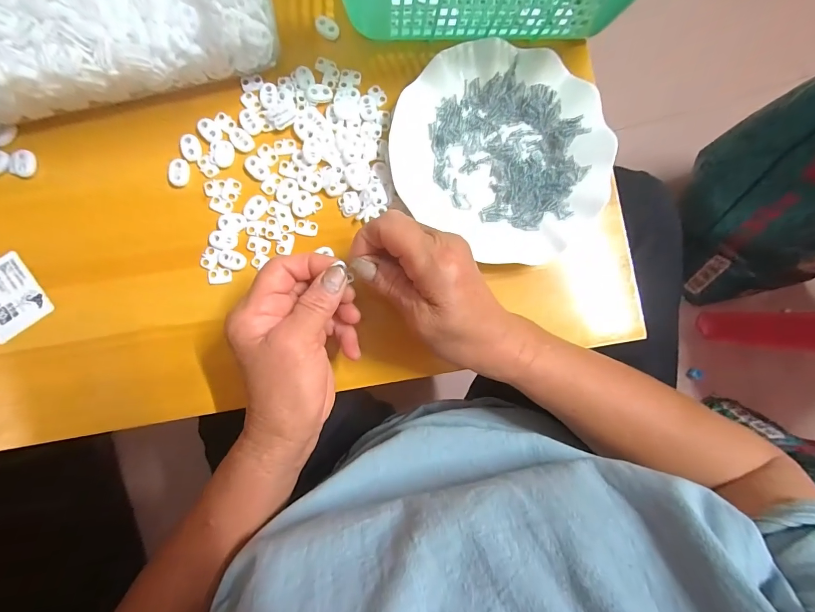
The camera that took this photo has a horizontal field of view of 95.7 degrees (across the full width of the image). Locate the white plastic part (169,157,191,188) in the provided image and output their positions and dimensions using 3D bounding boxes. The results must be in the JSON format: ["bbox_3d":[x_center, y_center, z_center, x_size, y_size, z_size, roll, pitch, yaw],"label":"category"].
[{"bbox_3d":[-0.190,-0.111,0.305,0.014,0.005,0.022,6,85,-3],"label":"white plastic part"}]

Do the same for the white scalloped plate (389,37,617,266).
[{"bbox_3d":[0.081,-0.132,0.315,0.180,0.022,0.169,0,85,-4],"label":"white scalloped plate"}]

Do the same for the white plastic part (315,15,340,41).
[{"bbox_3d":[-0.071,-0.246,0.325,0.024,0.007,0.017,29,84,-1],"label":"white plastic part"}]

